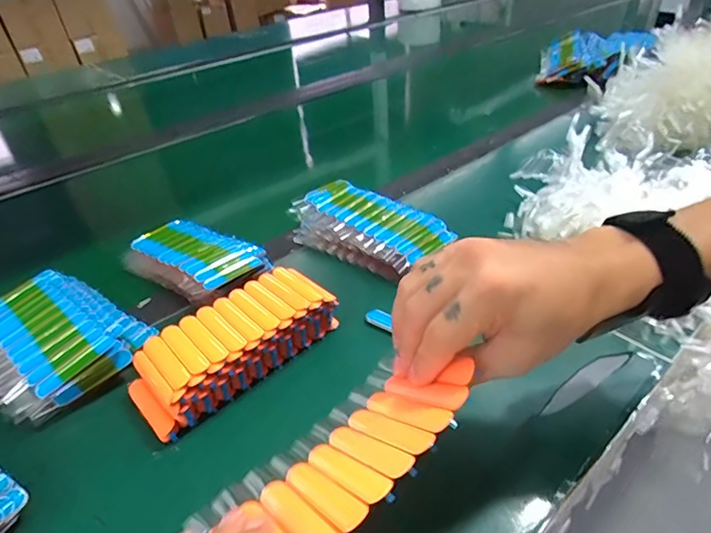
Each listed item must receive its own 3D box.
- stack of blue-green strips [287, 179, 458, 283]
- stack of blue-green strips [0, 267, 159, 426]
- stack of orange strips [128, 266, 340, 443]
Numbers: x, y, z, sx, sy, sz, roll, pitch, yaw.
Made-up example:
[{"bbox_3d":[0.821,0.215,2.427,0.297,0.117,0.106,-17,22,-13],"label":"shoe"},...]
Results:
[{"bbox_3d":[0.008,-0.046,0.508,0.176,0.031,0.094,27,47,35],"label":"stack of blue-green strips"},{"bbox_3d":[-0.261,0.062,0.404,0.160,0.044,0.113,25,46,33],"label":"stack of blue-green strips"},{"bbox_3d":[-0.096,0.065,0.381,0.162,0.053,0.065,-31,44,-31],"label":"stack of orange strips"}]

